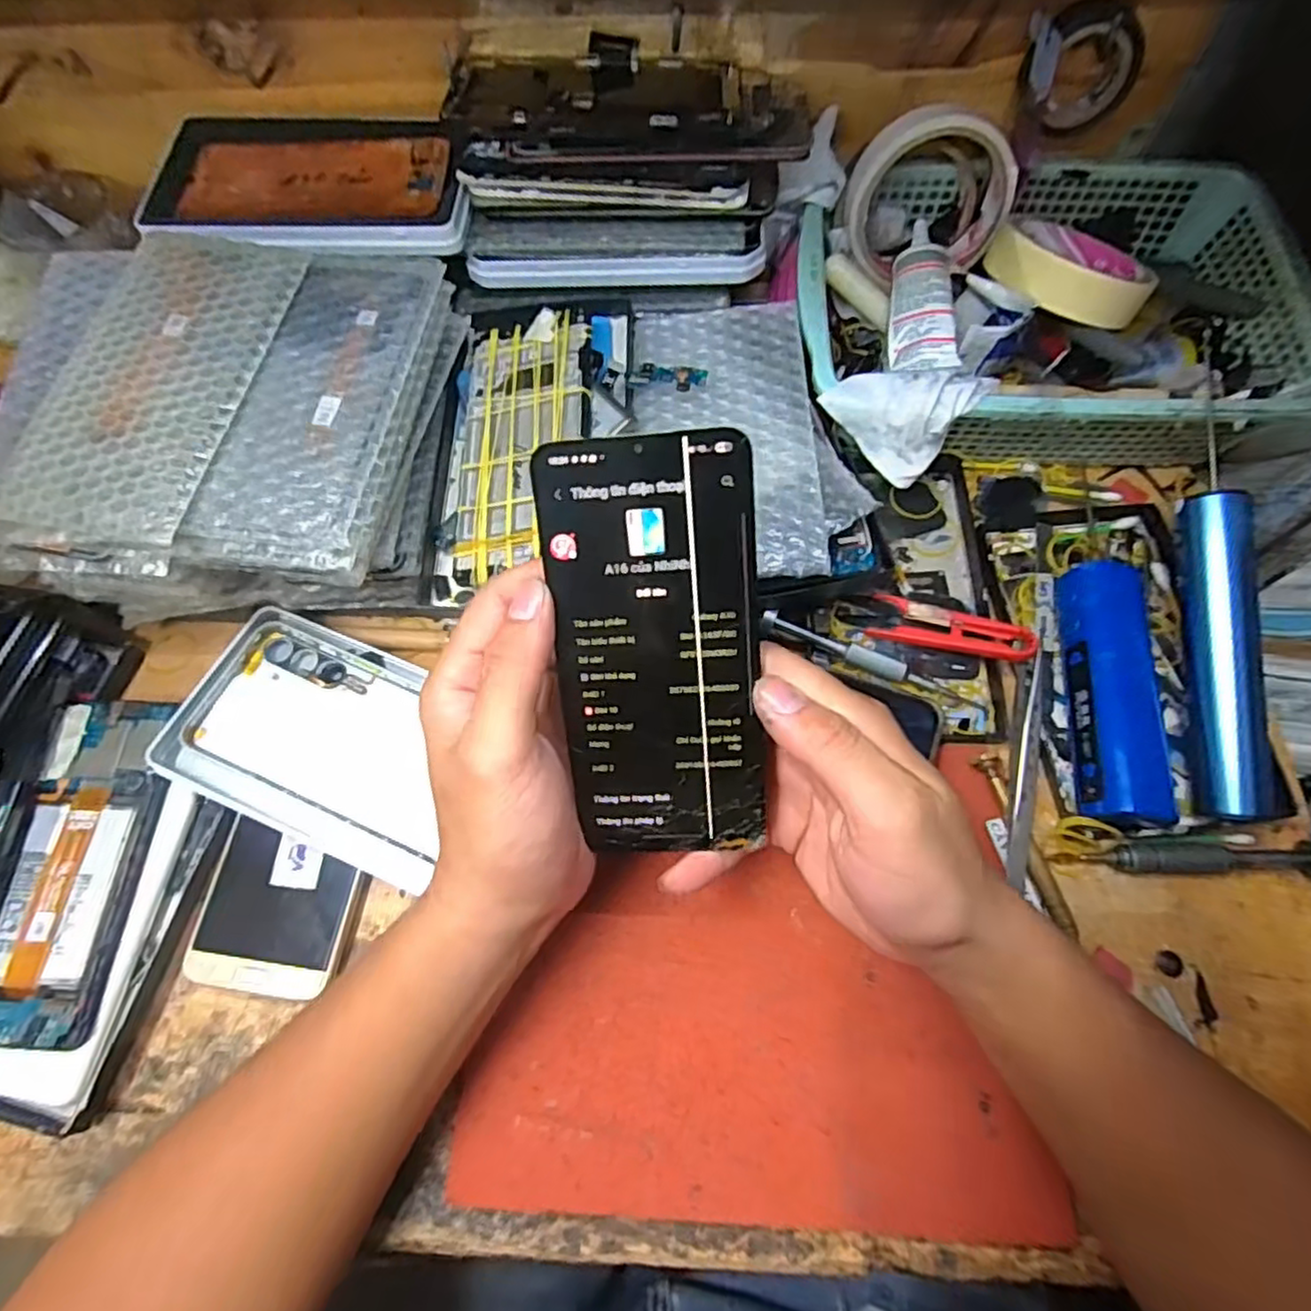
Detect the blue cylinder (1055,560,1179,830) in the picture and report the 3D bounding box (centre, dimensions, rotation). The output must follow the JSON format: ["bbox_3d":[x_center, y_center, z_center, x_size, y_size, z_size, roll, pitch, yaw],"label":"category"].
[{"bbox_3d":[0.227,0.017,0.349,0.035,0.032,0.132,7,68,5],"label":"blue cylinder"}]

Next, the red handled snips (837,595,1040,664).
[{"bbox_3d":[0.147,-0.015,0.369,0.098,0.014,0.023,14,68,22],"label":"red handled snips"}]

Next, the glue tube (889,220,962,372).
[{"bbox_3d":[0.151,-0.203,0.391,0.034,0.018,0.094,1,80,3],"label":"glue tube"}]

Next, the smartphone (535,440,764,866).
[{"bbox_3d":[0.001,0.002,0.255,0.073,0.004,0.158,-3,109,5],"label":"smartphone"}]

